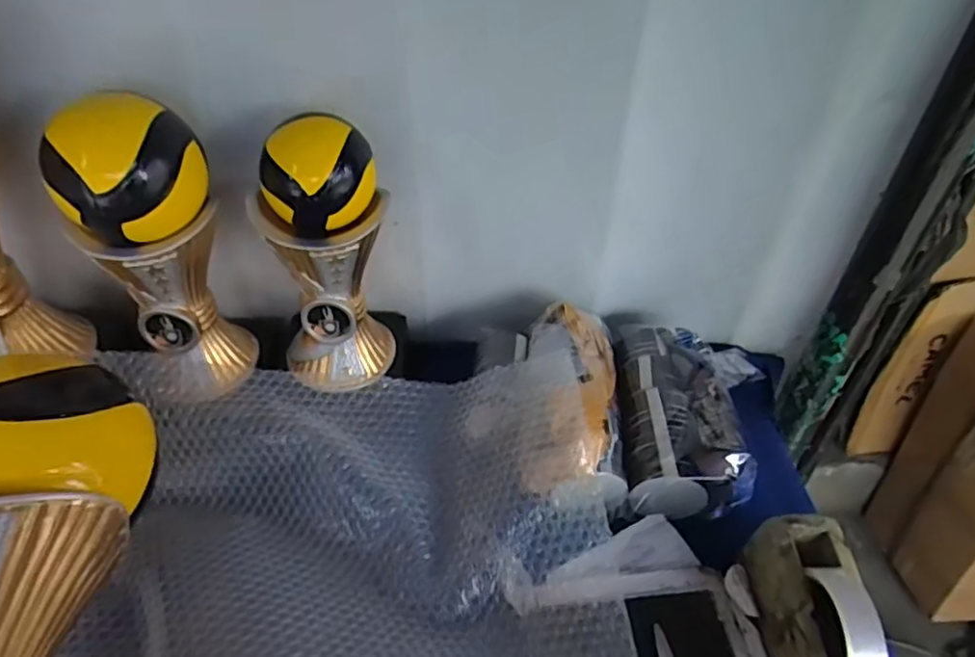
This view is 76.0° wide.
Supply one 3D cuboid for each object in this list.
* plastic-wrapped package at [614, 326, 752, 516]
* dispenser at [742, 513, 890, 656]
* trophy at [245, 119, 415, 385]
[{"bbox_3d":[0.207,0.089,0.680,0.124,0.065,0.234,5,42,4],"label":"plastic-wrapped package"},{"bbox_3d":[0.261,0.245,0.466,0.067,0.097,0.201,0,42,-1],"label":"dispenser"},{"bbox_3d":[-0.156,-0.057,0.629,0.130,0.297,0.102,-6,42,-8],"label":"trophy"}]

